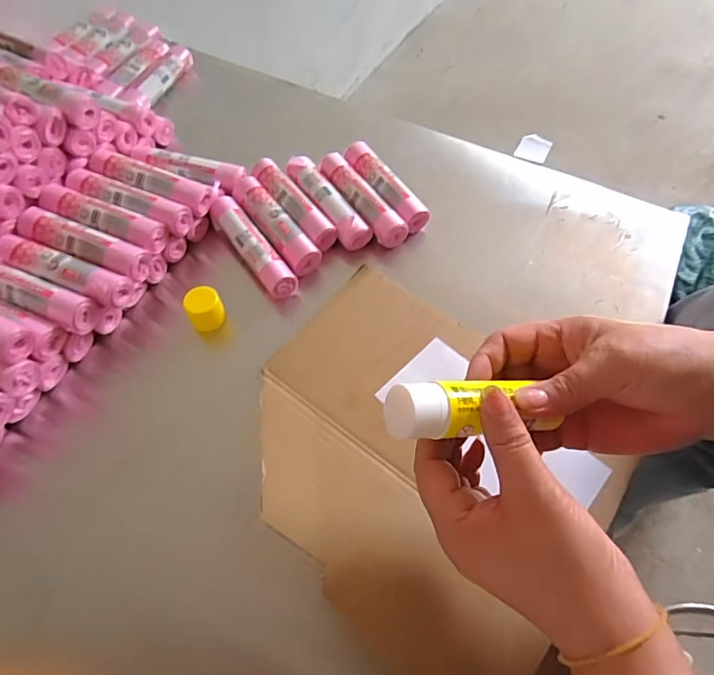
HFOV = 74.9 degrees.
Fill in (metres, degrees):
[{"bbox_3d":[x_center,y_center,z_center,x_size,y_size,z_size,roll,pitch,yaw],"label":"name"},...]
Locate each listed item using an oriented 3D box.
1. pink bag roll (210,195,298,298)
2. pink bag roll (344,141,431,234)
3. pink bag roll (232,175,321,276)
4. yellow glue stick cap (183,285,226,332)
[{"bbox_3d":[-0.099,-0.085,0.437,0.026,0.025,0.122,-33,64,-18],"label":"pink bag roll"},{"bbox_3d":[0.026,-0.158,0.481,0.027,0.022,0.123,-28,64,-19],"label":"pink bag roll"},{"bbox_3d":[-0.083,-0.113,0.452,0.031,0.025,0.129,-32,64,-18],"label":"pink bag roll"},{"bbox_3d":[-0.131,-0.026,0.403,0.029,0.027,0.028,0,58,0],"label":"yellow glue stick cap"}]

